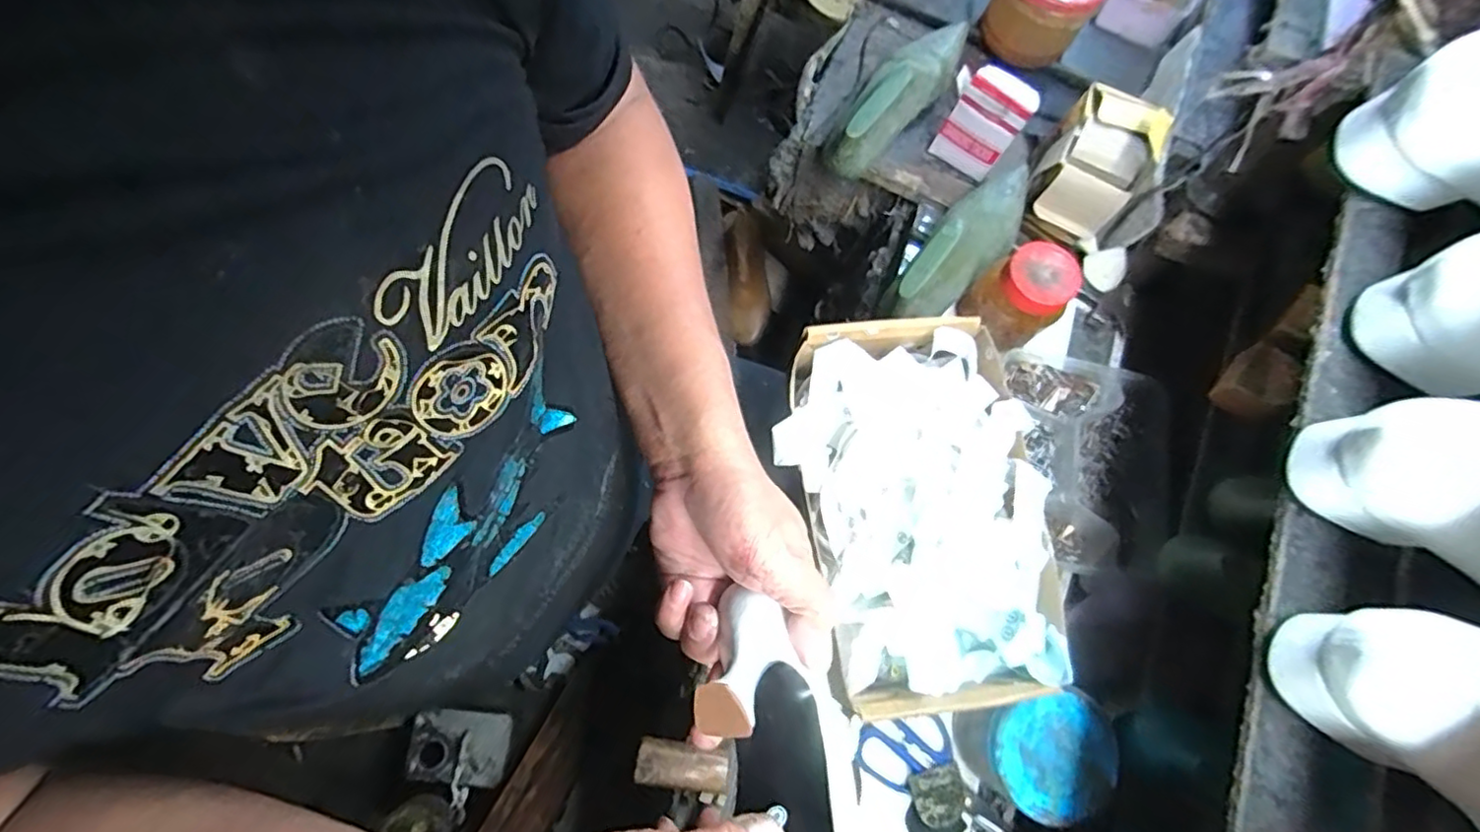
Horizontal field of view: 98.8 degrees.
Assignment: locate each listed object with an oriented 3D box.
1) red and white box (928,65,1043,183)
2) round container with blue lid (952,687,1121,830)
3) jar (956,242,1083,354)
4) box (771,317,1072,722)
[{"bbox_3d":[0.272,-0.327,0.714,0.080,0.123,0.027,35,75,8],"label":"red and white box"},{"bbox_3d":[0.257,0.289,0.548,0.112,0.076,0.096,-9,74,-5],"label":"round container with blue lid"},{"bbox_3d":[0.278,-0.120,0.644,0.080,0.105,0.074,1,73,-2],"label":"jar"},{"bbox_3d":[0.151,0.075,0.540,0.198,0.069,0.314,-6,74,-4],"label":"box"}]

